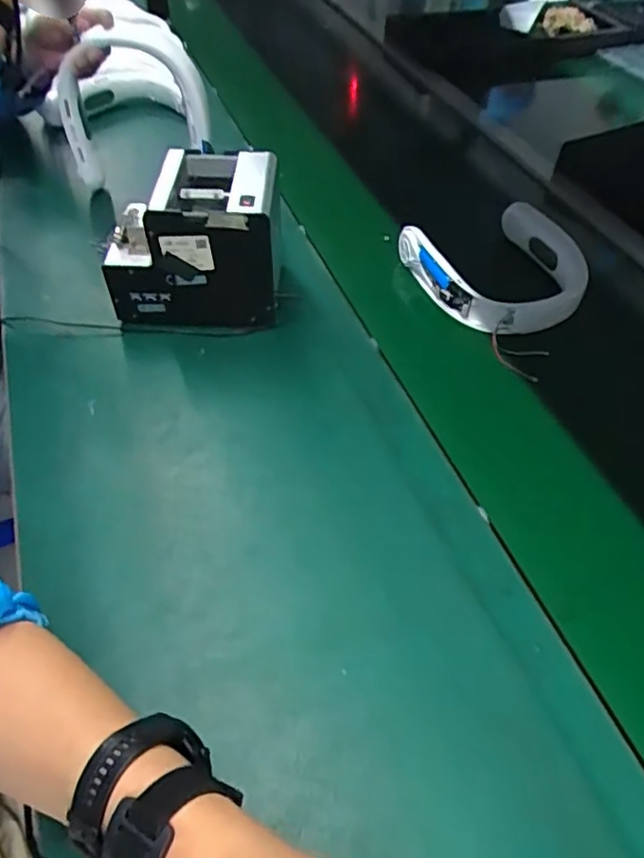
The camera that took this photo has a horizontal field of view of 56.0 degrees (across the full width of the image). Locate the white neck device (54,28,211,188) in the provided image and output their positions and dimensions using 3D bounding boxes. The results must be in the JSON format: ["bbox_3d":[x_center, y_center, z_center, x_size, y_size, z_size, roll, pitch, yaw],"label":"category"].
[{"bbox_3d":[-0.248,-0.411,0.775,0.205,0.138,0.064,-12,48,20],"label":"white neck device"}]

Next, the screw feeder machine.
[{"bbox_3d":[-0.138,-0.210,0.666,0.171,0.138,0.132,1,50,-1],"label":"screw feeder machine"}]

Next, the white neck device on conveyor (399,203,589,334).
[{"bbox_3d":[0.221,-0.199,0.747,0.191,0.052,0.196,-17,52,-16],"label":"white neck device on conveyor"}]

